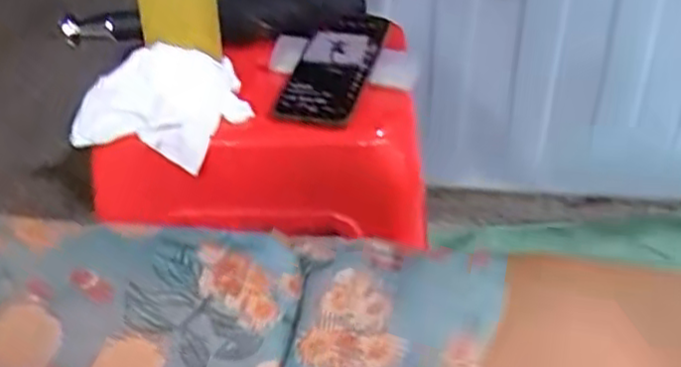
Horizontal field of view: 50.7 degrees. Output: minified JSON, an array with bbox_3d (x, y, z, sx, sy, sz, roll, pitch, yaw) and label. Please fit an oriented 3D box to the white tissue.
[{"bbox_3d":[-0.159,-0.075,0.662,0.145,0.063,0.109,4,35,9],"label":"white tissue"}]

